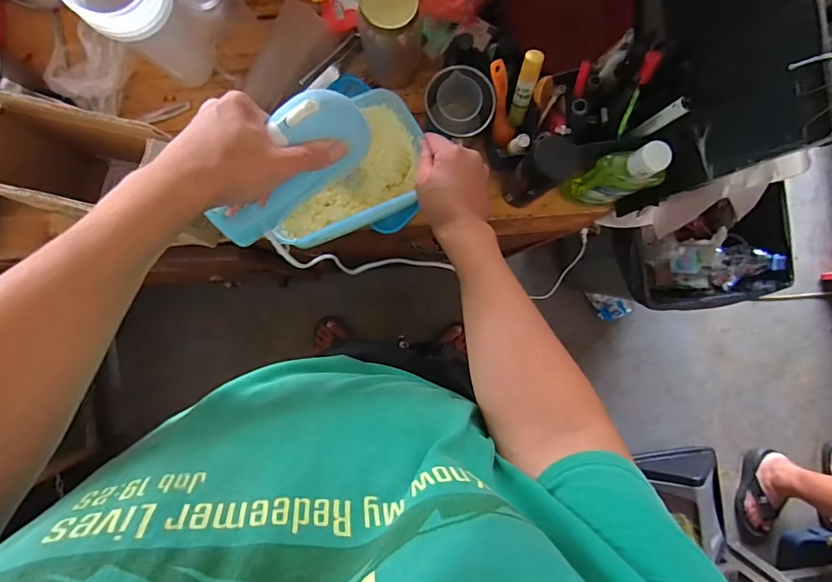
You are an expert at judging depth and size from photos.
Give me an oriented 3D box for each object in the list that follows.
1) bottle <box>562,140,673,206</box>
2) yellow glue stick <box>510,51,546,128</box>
[{"bbox_3d":[0.236,-0.132,0.531,0.073,0.158,0.037,-4,91,-2],"label":"bottle"},{"bbox_3d":[0.129,-0.238,0.542,0.022,0.093,0.016,3,62,-2],"label":"yellow glue stick"}]

